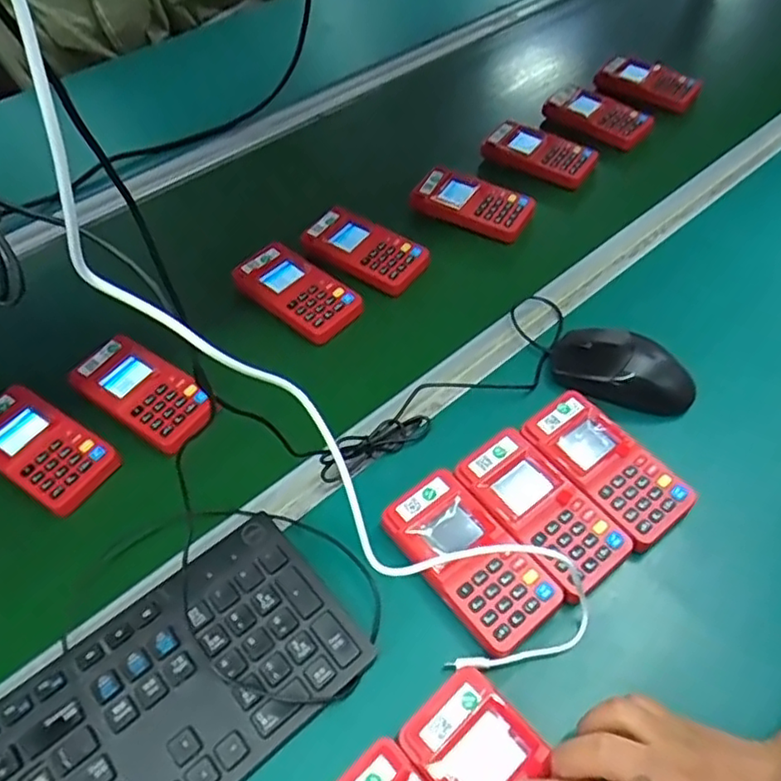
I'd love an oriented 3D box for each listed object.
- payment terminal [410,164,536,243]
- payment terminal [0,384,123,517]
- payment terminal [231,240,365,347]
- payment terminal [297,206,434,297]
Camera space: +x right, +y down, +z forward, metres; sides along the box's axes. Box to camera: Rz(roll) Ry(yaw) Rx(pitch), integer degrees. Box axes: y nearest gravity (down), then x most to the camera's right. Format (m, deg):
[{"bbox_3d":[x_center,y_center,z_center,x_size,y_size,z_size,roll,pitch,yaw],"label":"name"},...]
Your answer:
[{"bbox_3d":[0.092,-0.204,0.691,0.134,0.026,0.061,29,60,24],"label":"payment terminal"},{"bbox_3d":[-0.278,0.044,0.506,0.120,0.021,0.061,26,59,22],"label":"payment terminal"},{"bbox_3d":[-0.091,-0.096,0.611,0.130,0.022,0.063,34,62,27],"label":"payment terminal"},{"bbox_3d":[-0.025,-0.145,0.648,0.131,0.026,0.062,29,60,24],"label":"payment terminal"}]

